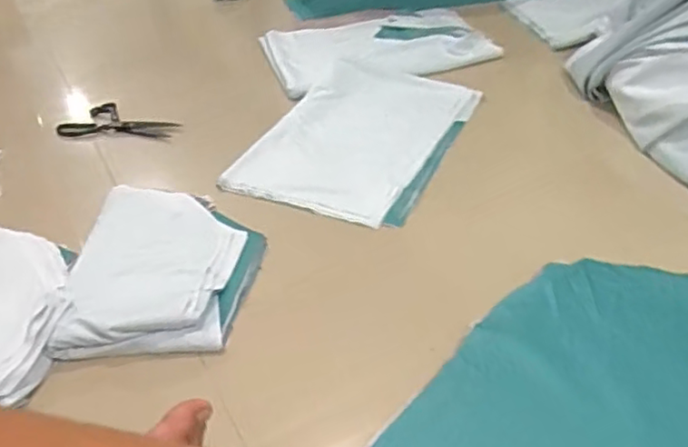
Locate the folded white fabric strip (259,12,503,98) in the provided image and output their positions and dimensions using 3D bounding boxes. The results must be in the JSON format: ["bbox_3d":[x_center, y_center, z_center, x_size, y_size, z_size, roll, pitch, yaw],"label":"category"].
[{"bbox_3d":[0.057,-0.357,1.253,0.407,0.032,0.301,-14,39,-9],"label":"folded white fabric strip"}]

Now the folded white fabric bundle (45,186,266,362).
[{"bbox_3d":[-0.223,0.036,0.797,0.231,0.034,0.310,-5,39,2],"label":"folded white fabric bundle"}]

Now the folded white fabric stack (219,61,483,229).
[{"bbox_3d":[0.028,-0.143,1.003,0.283,0.020,0.398,14,43,24],"label":"folded white fabric stack"}]

